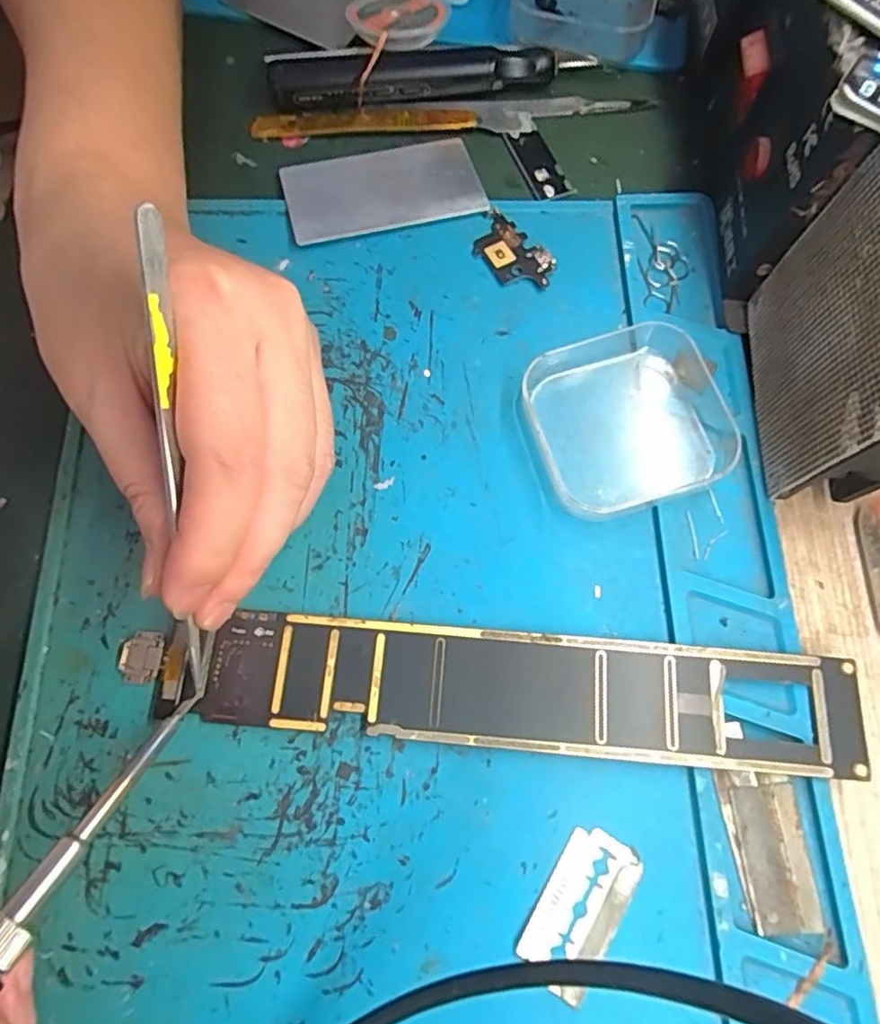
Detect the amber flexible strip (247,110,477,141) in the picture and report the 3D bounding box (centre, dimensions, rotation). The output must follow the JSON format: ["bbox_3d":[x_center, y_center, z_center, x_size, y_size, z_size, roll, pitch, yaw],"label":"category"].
[{"bbox_3d":[-0.033,-0.170,0.270,0.096,0.004,0.010,-2,71,-1],"label":"amber flexible strip"}]

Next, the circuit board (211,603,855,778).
[{"bbox_3d":[0.027,0.056,0.194,0.199,0.004,0.034,4,71,2],"label":"circuit board"}]

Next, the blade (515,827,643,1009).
[{"bbox_3d":[0.040,0.114,0.177,0.022,0.004,0.043,31,73,10],"label":"blade"}]

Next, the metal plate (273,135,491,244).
[{"bbox_3d":[-0.024,-0.135,0.259,0.079,0.004,0.044,-12,71,-5],"label":"metal plate"}]

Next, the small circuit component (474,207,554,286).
[{"bbox_3d":[0.028,-0.104,0.249,0.022,0.004,0.040,-37,75,-12],"label":"small circuit component"}]

